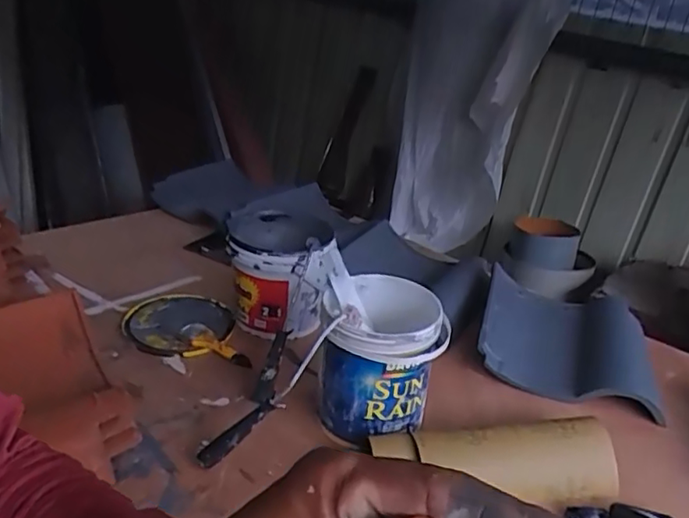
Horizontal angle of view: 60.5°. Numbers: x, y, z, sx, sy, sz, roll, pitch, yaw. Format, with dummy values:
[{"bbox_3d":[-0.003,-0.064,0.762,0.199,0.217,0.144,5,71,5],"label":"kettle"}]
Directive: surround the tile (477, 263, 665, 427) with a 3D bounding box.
[{"bbox_3d":[0.409,0.141,1.089,0.306,0.099,0.279,16,25,12],"label":"tile"}]

